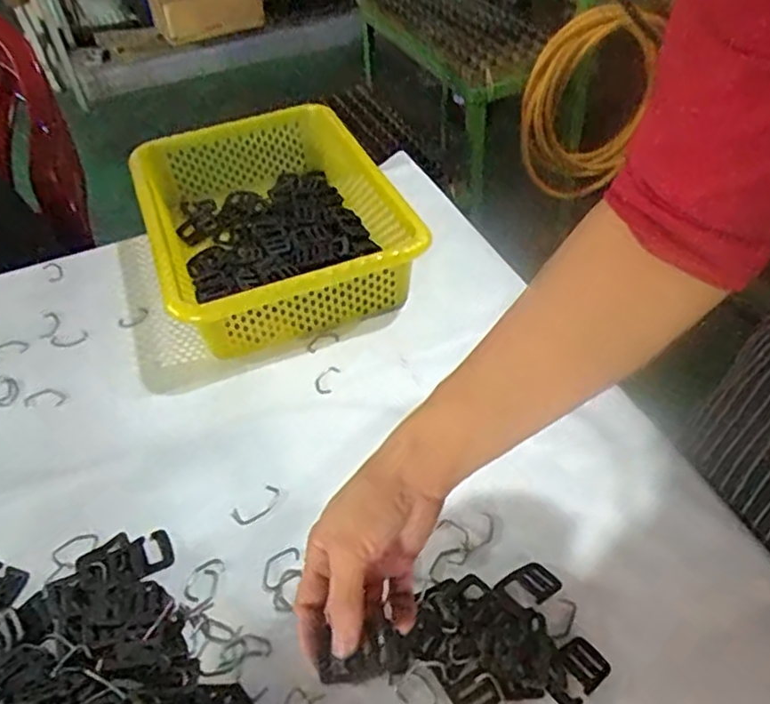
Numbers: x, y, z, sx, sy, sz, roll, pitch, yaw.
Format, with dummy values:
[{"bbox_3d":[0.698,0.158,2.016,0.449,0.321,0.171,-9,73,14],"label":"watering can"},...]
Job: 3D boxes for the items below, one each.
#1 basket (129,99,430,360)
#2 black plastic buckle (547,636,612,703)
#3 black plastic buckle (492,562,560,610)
[{"bbox_3d":[-0.128,-0.151,0.744,0.247,0.102,0.352,-17,46,-13],"label":"basket"},{"bbox_3d":[0.124,0.208,0.429,0.043,0.004,0.030,-31,50,-25],"label":"black plastic buckle"},{"bbox_3d":[0.102,0.167,0.472,0.039,0.006,0.032,-29,50,-23],"label":"black plastic buckle"}]

